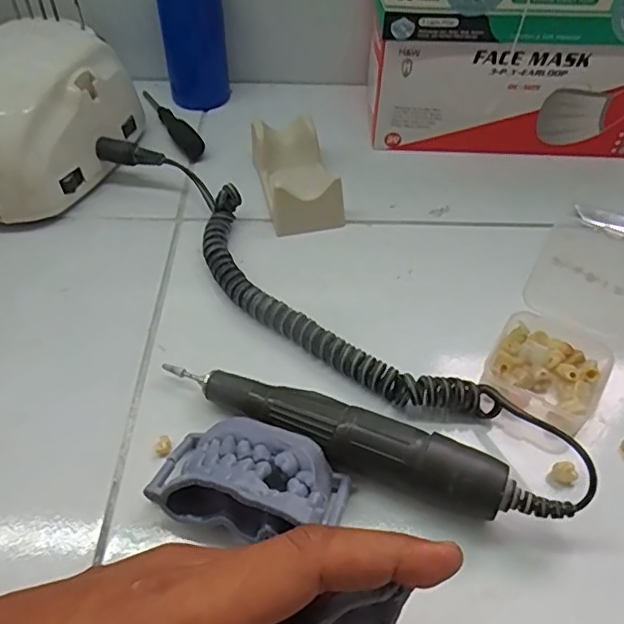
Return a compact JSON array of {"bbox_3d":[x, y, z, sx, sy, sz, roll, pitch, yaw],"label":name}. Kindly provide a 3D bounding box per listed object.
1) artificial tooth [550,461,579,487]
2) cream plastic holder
[{"bbox_3d":[0.117,0.075,0.265,0.011,0.010,0.007,23,53,18],"label":"artificial tooth"},{"bbox_3d":[-0.011,-0.096,0.394,0.050,0.030,0.084,-9,50,-8],"label":"cream plastic holder"}]

